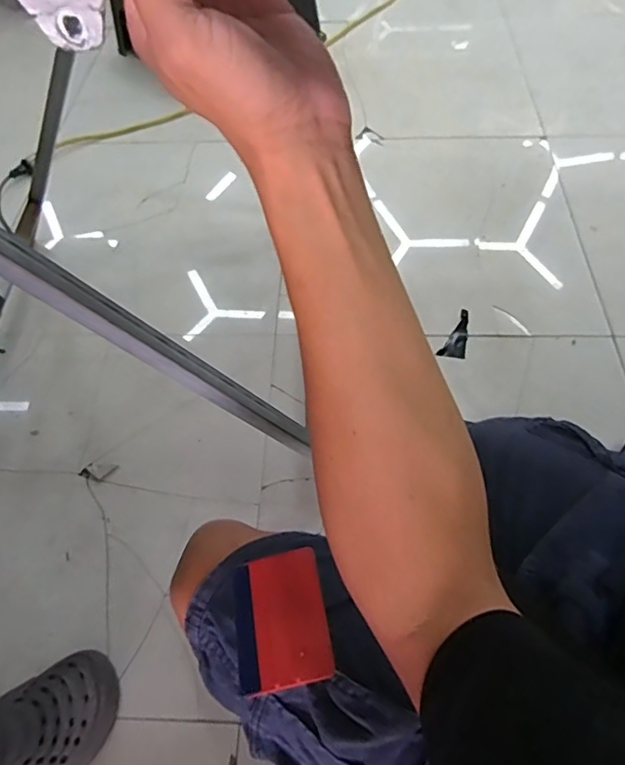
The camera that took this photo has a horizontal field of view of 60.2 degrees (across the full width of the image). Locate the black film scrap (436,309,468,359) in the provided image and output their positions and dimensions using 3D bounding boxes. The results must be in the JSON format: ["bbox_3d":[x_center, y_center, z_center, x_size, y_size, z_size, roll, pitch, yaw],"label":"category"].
[{"bbox_3d":[0.262,-0.085,0.965,0.044,0.010,0.106,20,60,14],"label":"black film scrap"}]

